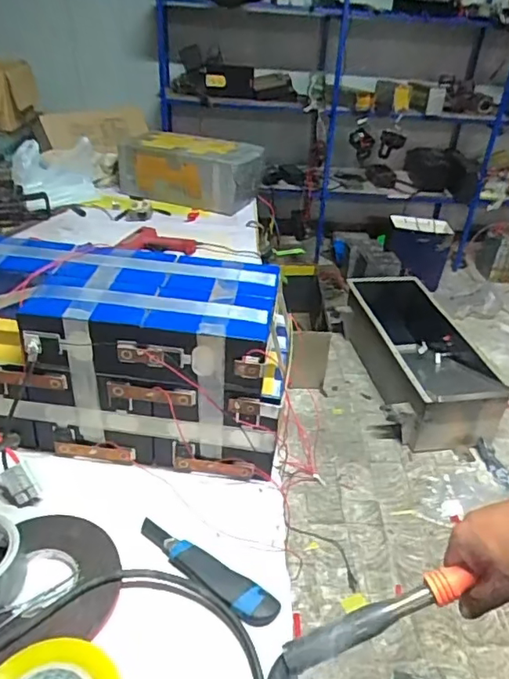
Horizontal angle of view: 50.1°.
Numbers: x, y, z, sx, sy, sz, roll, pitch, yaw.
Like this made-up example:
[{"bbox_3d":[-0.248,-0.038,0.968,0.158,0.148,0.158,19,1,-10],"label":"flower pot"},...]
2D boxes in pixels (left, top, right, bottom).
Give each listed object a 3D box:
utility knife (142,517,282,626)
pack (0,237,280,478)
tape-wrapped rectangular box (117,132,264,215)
[{"bbox_3d":[-0.059,0.264,0.630,0.192,0.015,0.042,25,40,28],"label":"utility knife"},{"bbox_3d":[-0.202,0.022,0.771,0.486,0.233,0.199,8,34,5],"label":"pack"},{"bbox_3d":[-0.209,-0.523,1.684,0.431,0.163,0.195,10,35,9],"label":"tape-wrapped rectangular box"}]

